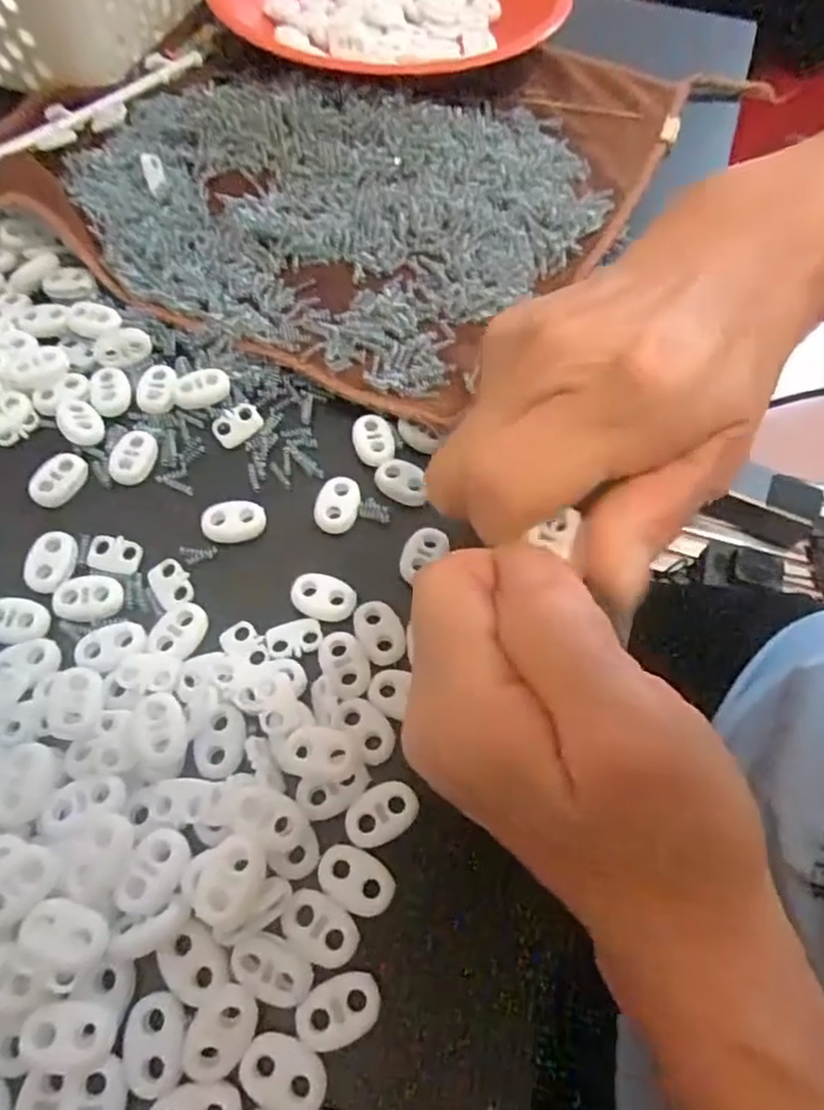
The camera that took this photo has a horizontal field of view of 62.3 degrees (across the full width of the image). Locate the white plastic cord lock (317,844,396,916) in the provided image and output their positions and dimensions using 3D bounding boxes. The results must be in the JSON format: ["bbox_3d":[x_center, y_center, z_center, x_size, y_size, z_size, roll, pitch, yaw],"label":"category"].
[{"bbox_3d":[-0.016,0.093,0.194,0.022,0.004,0.015,28,65,11],"label":"white plastic cord lock"}]

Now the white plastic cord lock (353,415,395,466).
[{"bbox_3d":[-0.015,-0.045,0.263,0.016,0.004,0.022,-2,63,-4],"label":"white plastic cord lock"}]

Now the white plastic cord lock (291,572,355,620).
[{"bbox_3d":[-0.030,0.014,0.234,0.022,0.004,0.014,10,63,3],"label":"white plastic cord lock"}]

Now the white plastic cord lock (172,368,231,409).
[{"bbox_3d":[-0.084,-0.067,0.271,0.022,0.007,0.014,-8,63,-7],"label":"white plastic cord lock"}]

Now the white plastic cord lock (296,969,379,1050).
[{"bbox_3d":[-0.019,0.119,0.178,0.022,0.004,0.015,-20,65,-12],"label":"white plastic cord lock"}]

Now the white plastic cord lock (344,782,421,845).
[{"bbox_3d":[-0.009,0.076,0.201,0.022,0.004,0.016,-33,69,-18],"label":"white plastic cord lock"}]

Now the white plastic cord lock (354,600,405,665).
[{"bbox_3d":[-0.011,0.025,0.227,0.015,0.004,0.022,-19,65,-12],"label":"white plastic cord lock"}]

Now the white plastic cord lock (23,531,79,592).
[{"bbox_3d":[-0.127,0.002,0.239,0.016,0.004,0.022,6,63,0],"label":"white plastic cord lock"}]

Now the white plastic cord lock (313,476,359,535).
[{"bbox_3d":[-0.028,-0.019,0.252,0.016,0.004,0.021,10,63,3],"label":"white plastic cord lock"}]

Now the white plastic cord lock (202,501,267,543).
[{"bbox_3d":[-0.065,-0.012,0.248,0.022,0.005,0.014,0,63,-3],"label":"white plastic cord lock"}]

